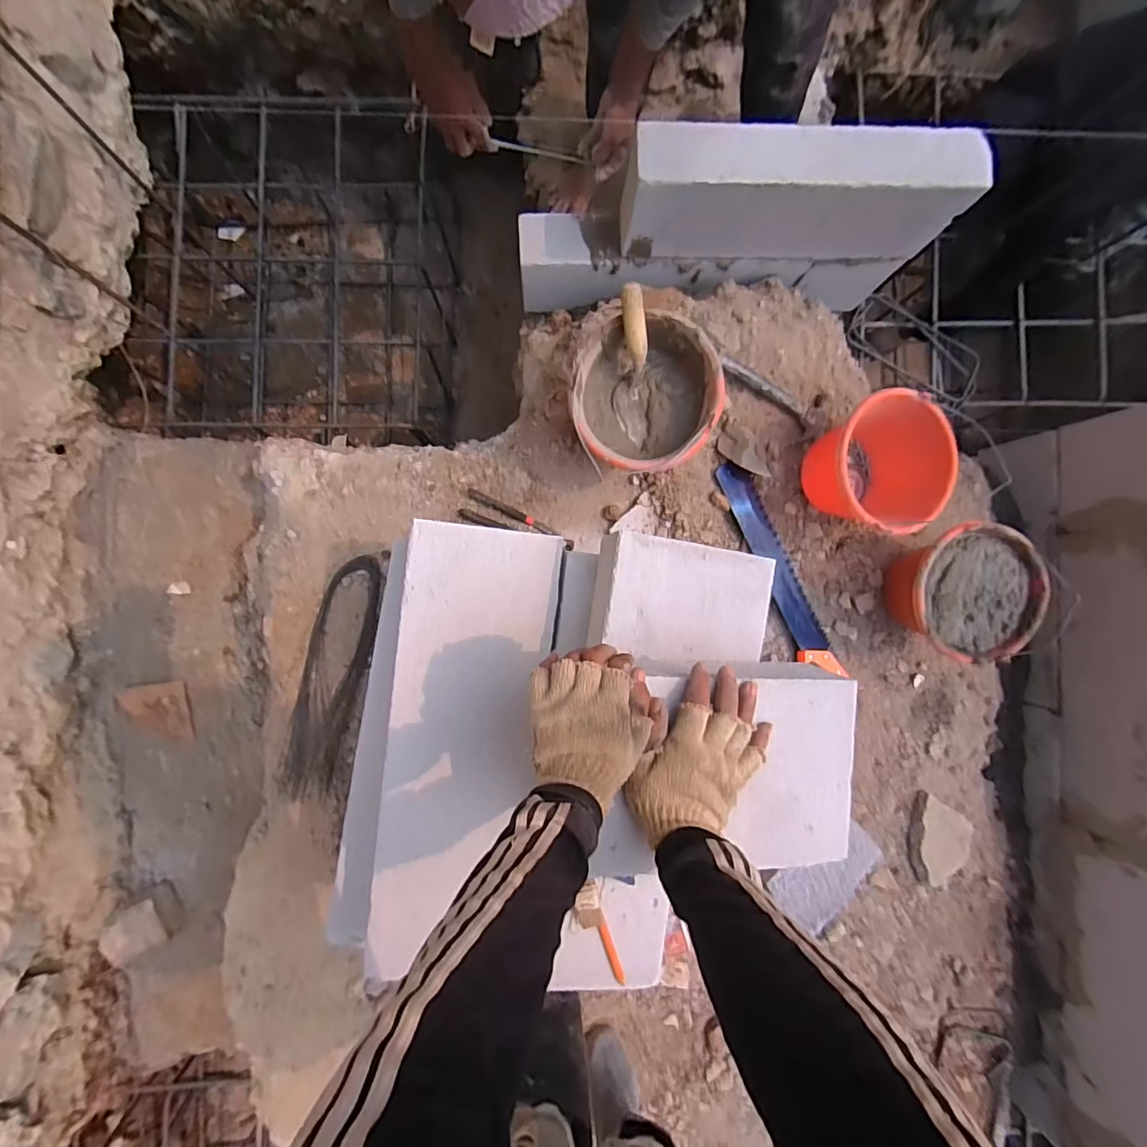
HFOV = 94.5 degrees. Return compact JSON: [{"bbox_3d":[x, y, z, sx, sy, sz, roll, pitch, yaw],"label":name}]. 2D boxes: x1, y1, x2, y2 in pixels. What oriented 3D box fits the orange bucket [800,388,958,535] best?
[{"bbox_3d":[0.550,-0.180,0.968,0.239,0.169,0.231,0,89,-3],"label":"orange bucket"}]

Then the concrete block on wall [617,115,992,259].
[{"bbox_3d":[0.389,-0.677,0.941,0.586,0.208,0.114,-1,89,-3],"label":"concrete block on wall"}]

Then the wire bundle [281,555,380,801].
[{"bbox_3d":[-0.426,0.176,0.945,0.103,0.034,0.426,11,89,-3],"label":"wire bundle"}]

